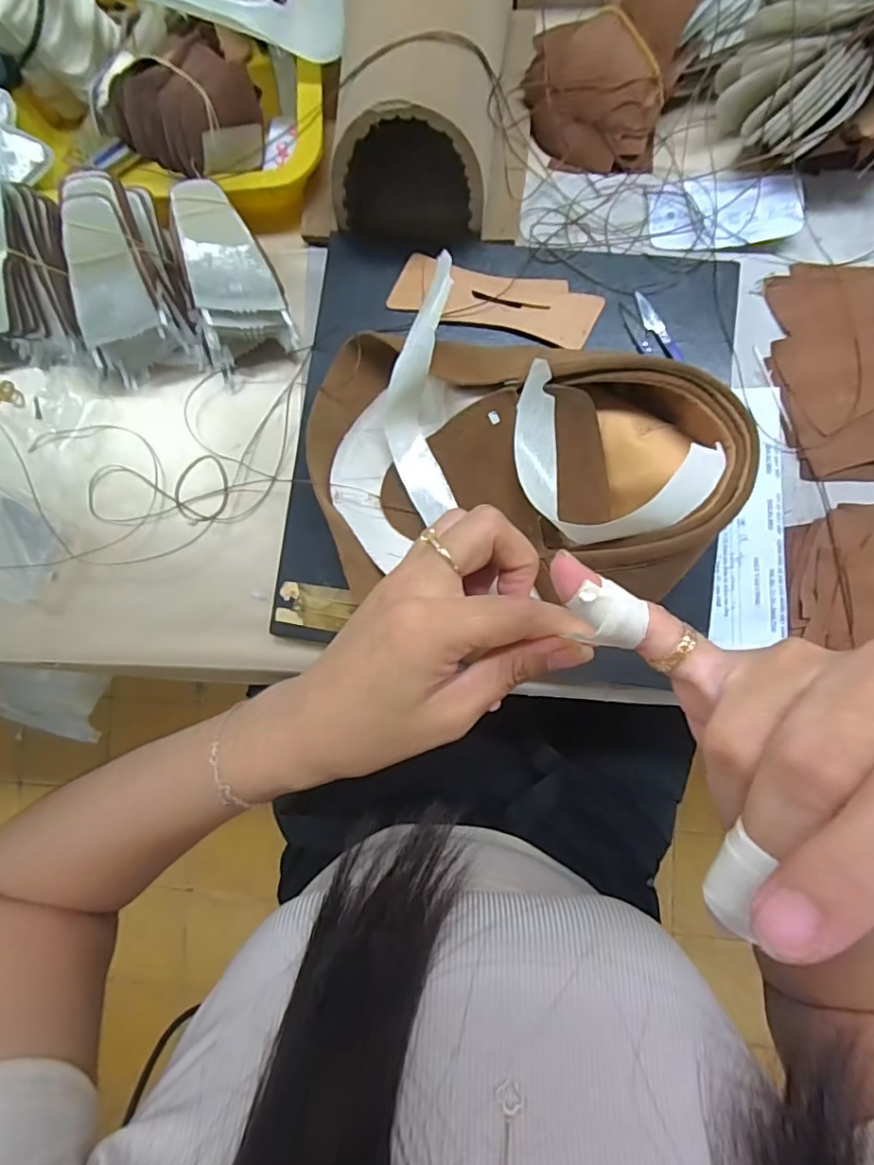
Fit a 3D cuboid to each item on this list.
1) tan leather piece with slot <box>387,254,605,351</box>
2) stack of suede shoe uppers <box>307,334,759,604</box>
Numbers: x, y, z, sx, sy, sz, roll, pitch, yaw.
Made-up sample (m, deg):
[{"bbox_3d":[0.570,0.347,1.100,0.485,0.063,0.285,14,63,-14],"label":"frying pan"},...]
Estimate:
[{"bbox_3d":[0.041,-0.203,0.394,0.146,0.006,0.042,16,92,7],"label":"tan leather piece with slot"},{"bbox_3d":[0.046,-0.070,0.365,0.274,0.083,0.156,11,88,5],"label":"stack of suede shoe uppers"}]

